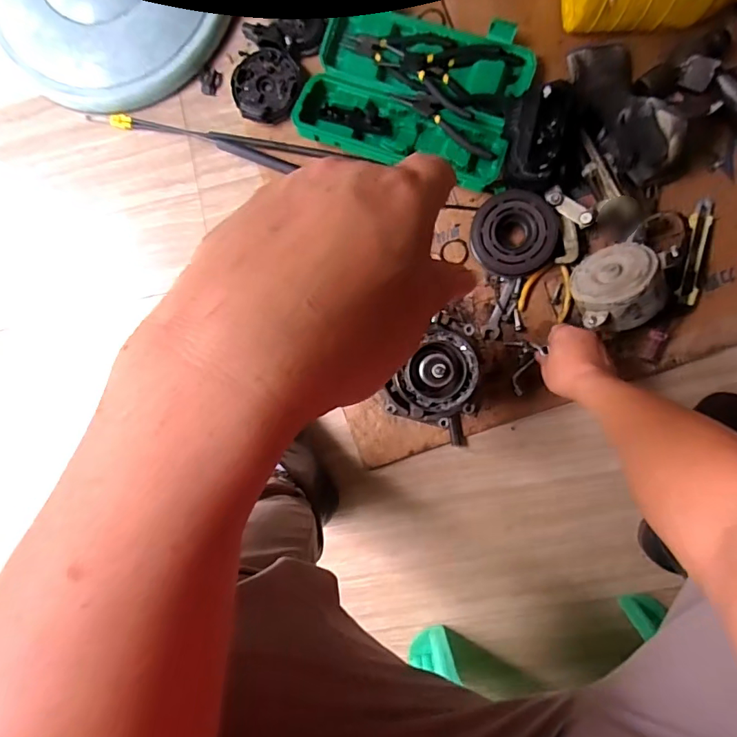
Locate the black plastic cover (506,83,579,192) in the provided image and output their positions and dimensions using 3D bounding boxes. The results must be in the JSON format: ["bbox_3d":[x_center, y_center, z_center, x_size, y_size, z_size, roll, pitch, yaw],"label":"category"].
[{"bbox_3d":[0.216,-0.295,0.608,0.080,0.061,0.108,10,91,5],"label":"black plastic cover"}]

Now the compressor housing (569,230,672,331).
[{"bbox_3d":[0.312,-0.102,0.588,0.096,0.106,0.065,-31,131,21],"label":"compressor housing"}]

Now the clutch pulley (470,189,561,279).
[{"bbox_3d":[0.197,-0.181,0.638,0.109,0.042,0.115,0,91,5],"label":"clutch pulley"}]

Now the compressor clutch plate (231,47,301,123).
[{"bbox_3d":[-0.149,-0.410,0.677,0.097,0.025,0.111,-16,89,5],"label":"compressor clutch plate"}]

